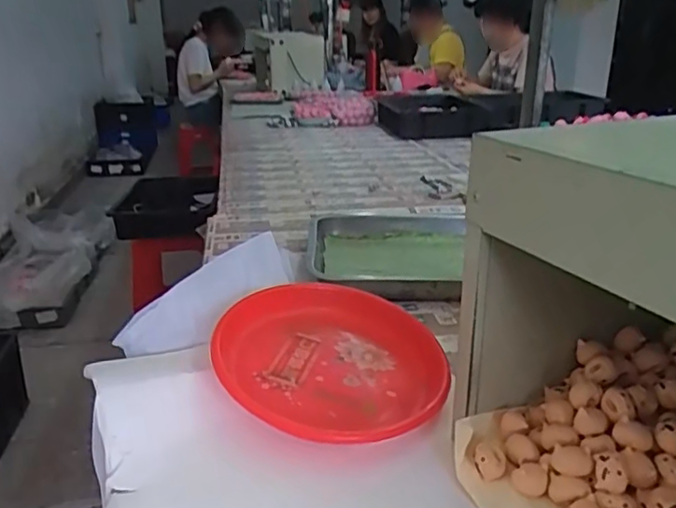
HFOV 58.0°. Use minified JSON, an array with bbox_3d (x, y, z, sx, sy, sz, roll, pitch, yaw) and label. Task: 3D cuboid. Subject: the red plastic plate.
[{"bbox_3d":[-0.010,0.099,0.637,0.222,0.049,0.226,8,28,-4],"label":"red plastic plate"}]

